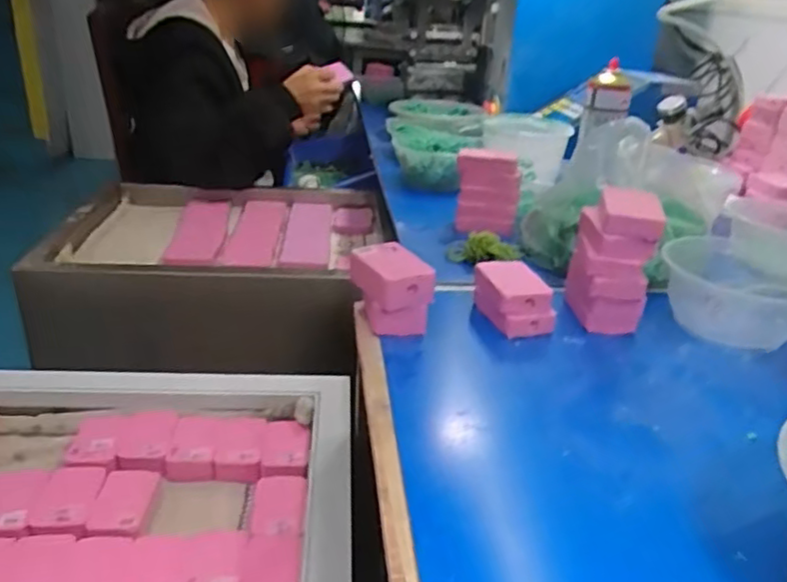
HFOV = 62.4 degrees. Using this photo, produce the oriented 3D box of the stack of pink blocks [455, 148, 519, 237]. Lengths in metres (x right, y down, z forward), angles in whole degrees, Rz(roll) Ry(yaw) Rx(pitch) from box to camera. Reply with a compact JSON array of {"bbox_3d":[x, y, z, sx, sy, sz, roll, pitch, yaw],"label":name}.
[{"bbox_3d":[0.114,-0.125,0.806,0.076,0.092,0.057,4,25,0],"label":"stack of pink blocks"}]

